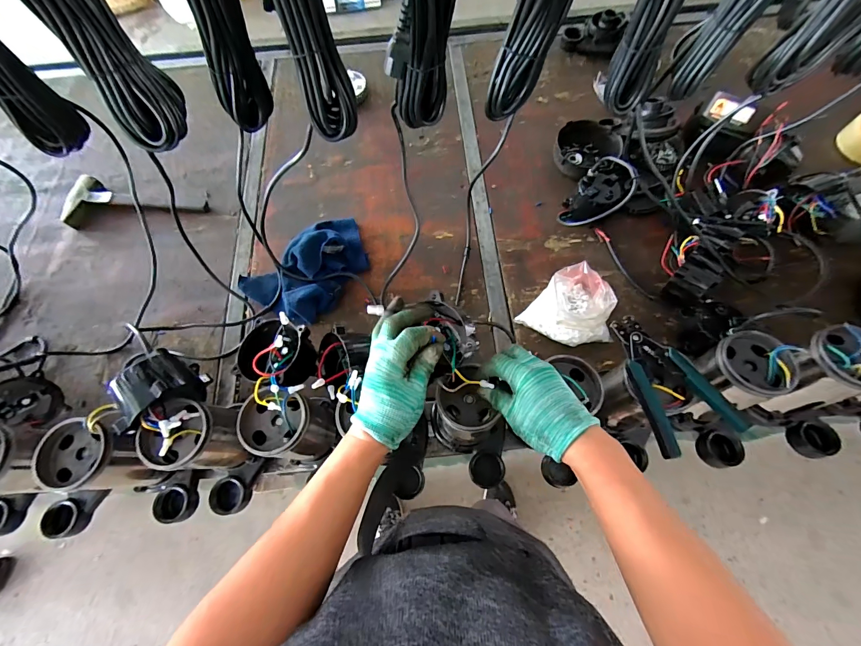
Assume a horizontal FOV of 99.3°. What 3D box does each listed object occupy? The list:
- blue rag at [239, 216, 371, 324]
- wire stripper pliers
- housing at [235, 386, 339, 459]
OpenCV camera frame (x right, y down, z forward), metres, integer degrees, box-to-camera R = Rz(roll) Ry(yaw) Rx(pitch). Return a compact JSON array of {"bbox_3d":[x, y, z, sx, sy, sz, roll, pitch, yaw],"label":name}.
[{"bbox_3d":[-0.240,-0.119,0.741,0.182,0.060,0.263,42,76,16],"label":"blue rag"},{"bbox_3d":[0.294,0.068,0.465,0.102,0.029,0.174,-20,70,-6],"label":"wire stripper pliers"},{"bbox_3d":[-0.196,0.149,0.538,0.110,0.145,0.095,10,70,6],"label":"housing"}]

